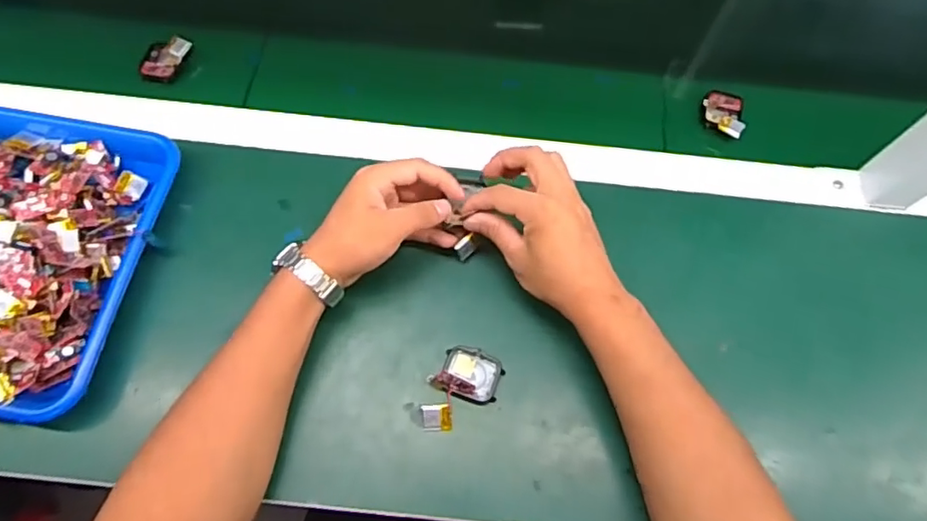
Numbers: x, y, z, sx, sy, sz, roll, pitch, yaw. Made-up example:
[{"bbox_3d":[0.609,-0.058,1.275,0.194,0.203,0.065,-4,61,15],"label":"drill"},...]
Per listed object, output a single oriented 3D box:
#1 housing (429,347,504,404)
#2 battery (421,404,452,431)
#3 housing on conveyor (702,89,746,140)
[{"bbox_3d":[0.004,0.089,0.455,0.052,0.019,0.040,15,67,4],"label":"housing"},{"bbox_3d":[-0.020,0.122,0.445,0.023,0.007,0.019,-3,66,-4],"label":"battery"},{"bbox_3d":[0.260,-0.144,0.571,0.037,0.017,0.060,8,66,1],"label":"housing on conveyor"}]

